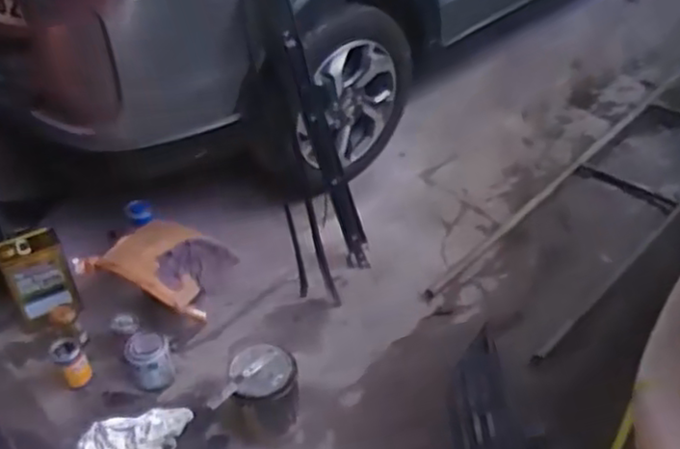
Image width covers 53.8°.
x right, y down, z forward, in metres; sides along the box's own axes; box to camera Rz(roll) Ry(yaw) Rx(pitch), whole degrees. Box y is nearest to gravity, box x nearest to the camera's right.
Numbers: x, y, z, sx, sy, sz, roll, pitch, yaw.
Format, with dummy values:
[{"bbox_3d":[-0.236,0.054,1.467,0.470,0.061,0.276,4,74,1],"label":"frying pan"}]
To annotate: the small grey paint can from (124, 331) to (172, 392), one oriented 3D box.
[{"bbox_3d":[-0.479,0.346,1.701,0.099,0.150,0.102,-21,46,-18],"label":"small grey paint can"}]

